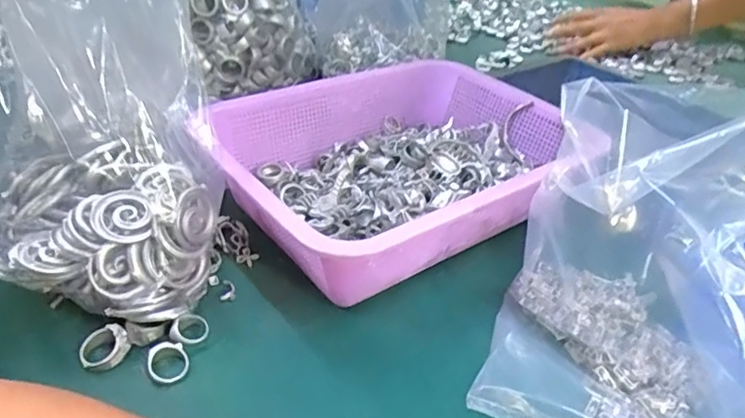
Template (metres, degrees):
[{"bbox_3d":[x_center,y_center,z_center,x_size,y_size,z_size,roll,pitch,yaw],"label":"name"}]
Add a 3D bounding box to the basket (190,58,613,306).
[{"bbox_3d":[0.025,-0.039,0.472,0.311,0.086,0.220,-25,45,-35],"label":"basket"}]

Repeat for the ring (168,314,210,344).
[{"bbox_3d":[-0.116,0.077,0.355,0.025,0.005,0.020,-20,77,-39],"label":"ring"}]

